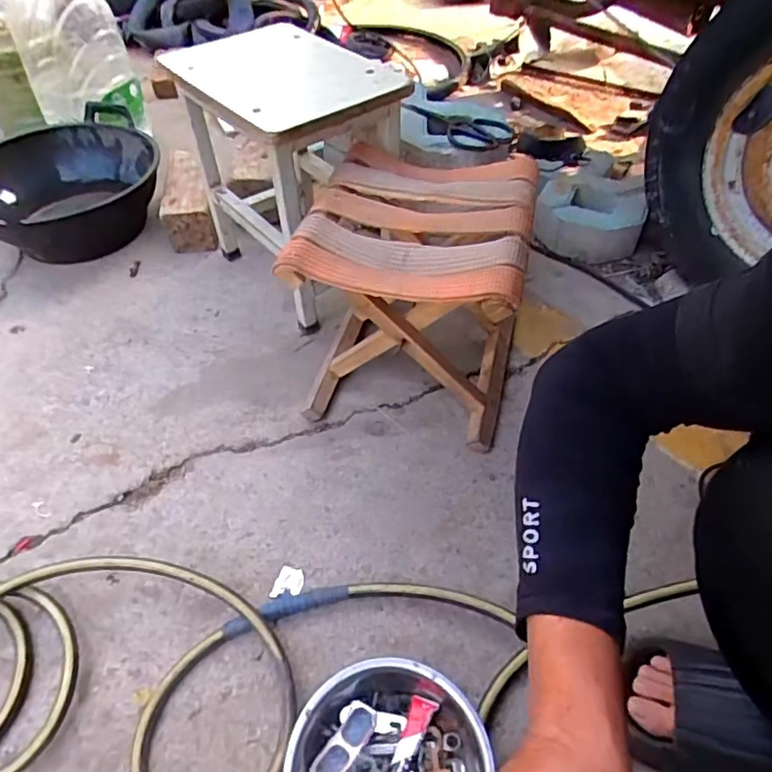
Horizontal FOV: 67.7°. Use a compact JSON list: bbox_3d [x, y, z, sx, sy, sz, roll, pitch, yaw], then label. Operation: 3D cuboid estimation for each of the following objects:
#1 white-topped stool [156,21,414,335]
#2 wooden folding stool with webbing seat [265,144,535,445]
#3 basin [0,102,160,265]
[{"bbox_3d":[-0.132,-0.347,0.960,0.280,0.370,0.294,-29,55,-24],"label":"white-topped stool"},{"bbox_3d":[0.044,-0.133,0.822,0.283,0.283,0.303,10,52,9],"label":"wooden folding stool with webbing seat"},{"bbox_3d":[-0.622,-0.383,1.129,0.364,0.145,0.286,-36,59,-24],"label":"basin"}]

